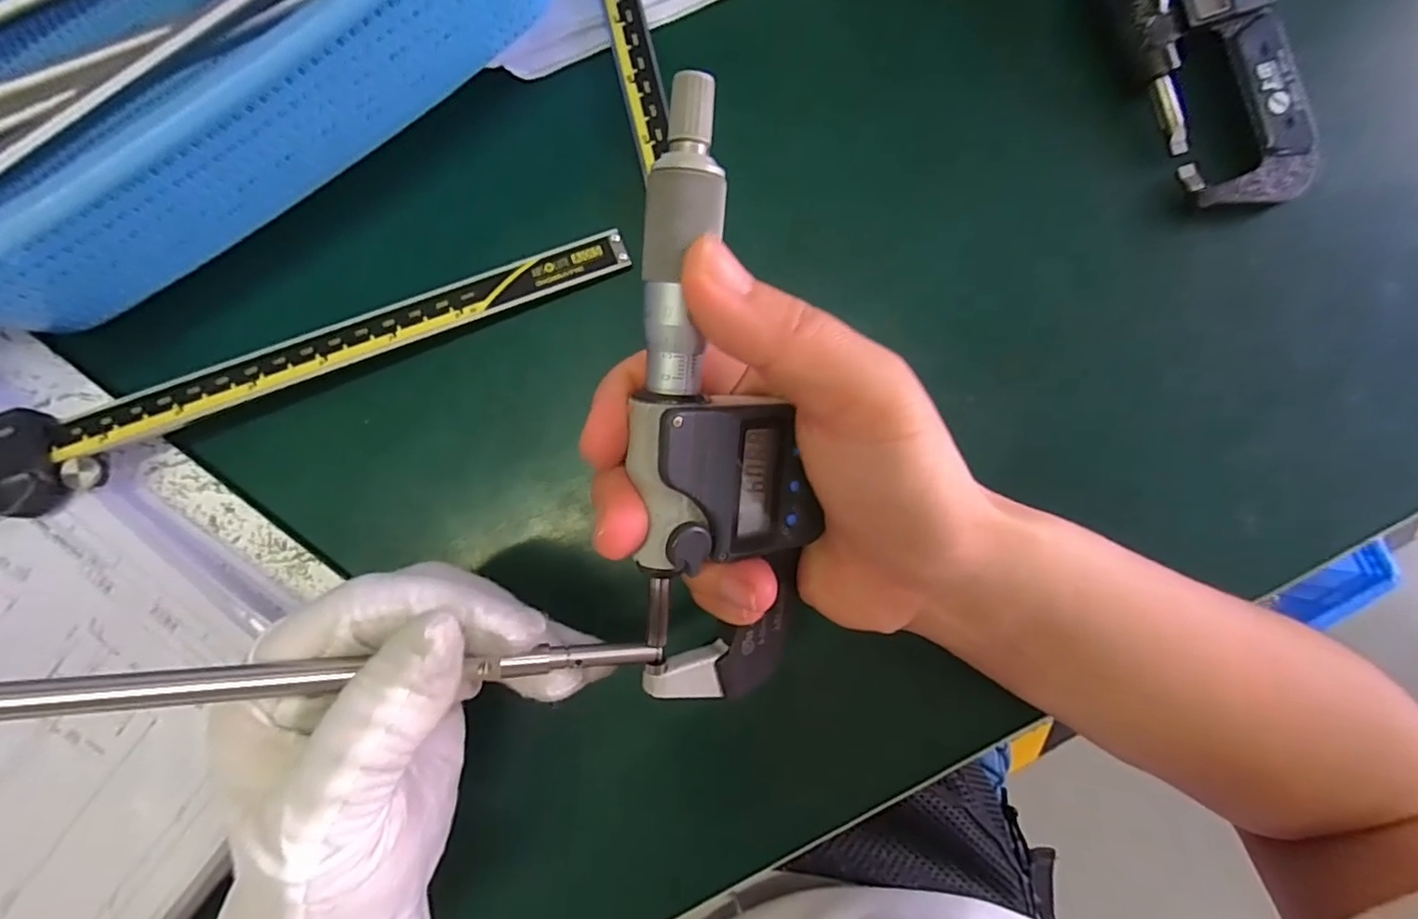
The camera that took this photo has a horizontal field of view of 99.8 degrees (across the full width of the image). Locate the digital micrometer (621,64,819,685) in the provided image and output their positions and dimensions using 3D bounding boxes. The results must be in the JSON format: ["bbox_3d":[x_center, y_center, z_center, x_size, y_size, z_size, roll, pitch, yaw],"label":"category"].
[{"bbox_3d":[0.001,-0.004,0.152,0.047,0.026,0.159,-8,109,-4],"label":"digital micrometer"}]

